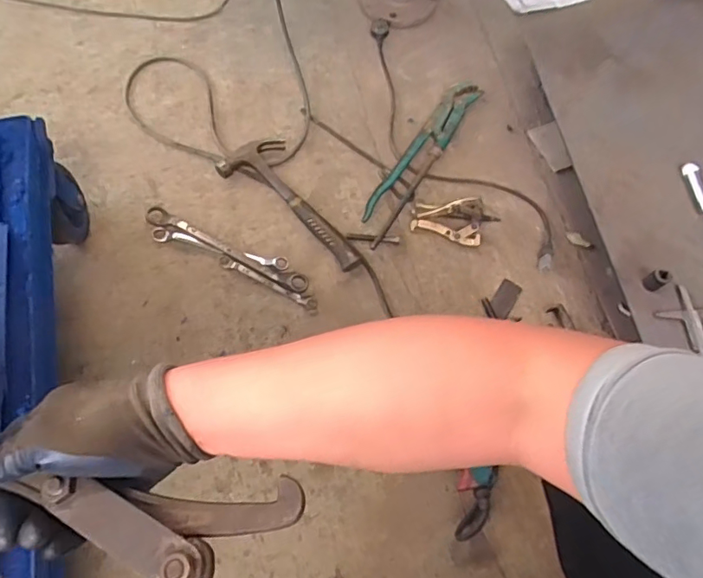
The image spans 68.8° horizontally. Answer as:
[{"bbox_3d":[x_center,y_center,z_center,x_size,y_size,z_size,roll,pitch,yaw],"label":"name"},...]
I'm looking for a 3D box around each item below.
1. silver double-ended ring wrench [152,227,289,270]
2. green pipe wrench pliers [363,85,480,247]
[{"bbox_3d":[-0.235,-0.075,0.914,0.253,0.024,0.026,13,69,5],"label":"silver double-ended ring wrench"},{"bbox_3d":[0.132,-0.258,0.988,0.067,0.024,0.409,31,72,12],"label":"green pipe wrench pliers"}]

